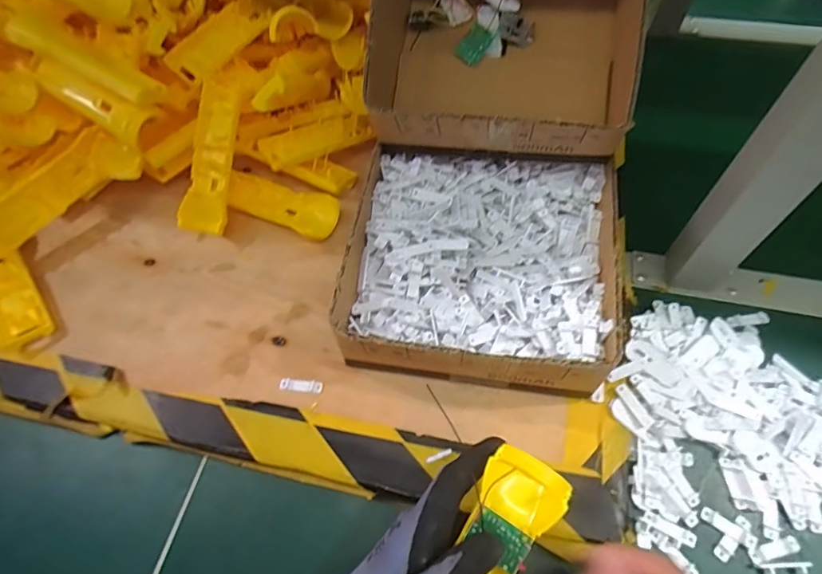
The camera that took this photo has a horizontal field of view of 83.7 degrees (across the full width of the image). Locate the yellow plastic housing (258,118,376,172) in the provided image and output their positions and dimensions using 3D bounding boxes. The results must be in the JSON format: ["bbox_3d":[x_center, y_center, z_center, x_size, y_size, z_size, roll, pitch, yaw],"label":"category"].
[{"bbox_3d":[-0.111,-0.164,0.517,0.113,0.013,0.048,-31,76,-27],"label":"yellow plastic housing"}]

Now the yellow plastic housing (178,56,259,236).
[{"bbox_3d":[-0.202,-0.154,0.482,0.042,0.030,0.198,6,80,6],"label":"yellow plastic housing"}]

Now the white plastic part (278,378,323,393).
[{"bbox_3d":[-0.095,0.085,0.397,0.036,0.004,0.011,4,60,5],"label":"white plastic part"}]

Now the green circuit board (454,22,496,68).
[{"bbox_3d":[0.061,-0.232,0.441,0.024,0.004,0.037,36,95,-8],"label":"green circuit board"}]

